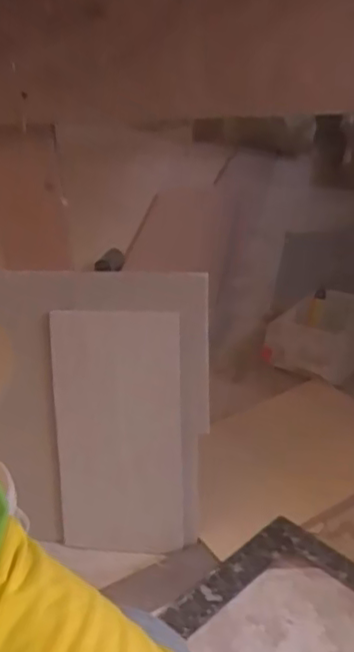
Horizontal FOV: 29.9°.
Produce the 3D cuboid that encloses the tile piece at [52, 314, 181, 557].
[{"bbox_3d":[-0.087,0.163,0.982,0.187,0.371,0.015,1,14,8],"label":"tile piece"}]

